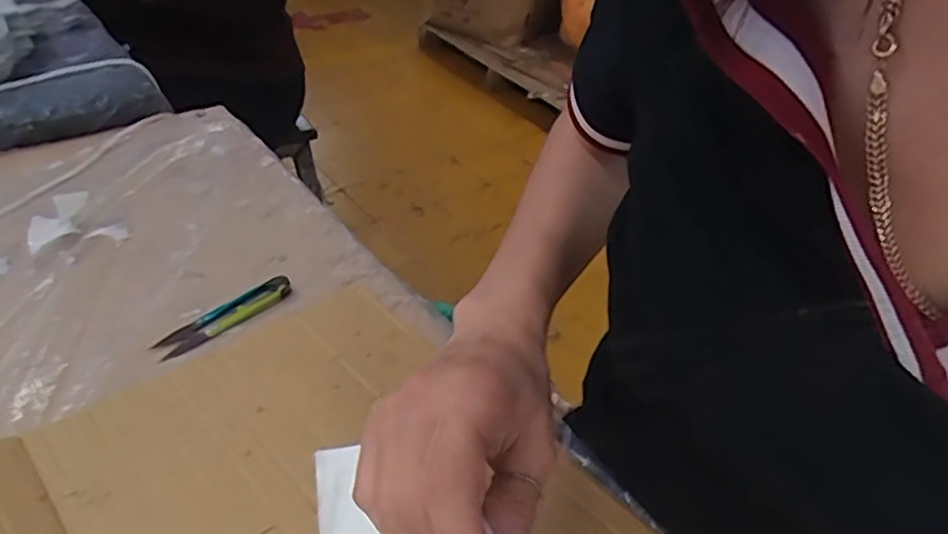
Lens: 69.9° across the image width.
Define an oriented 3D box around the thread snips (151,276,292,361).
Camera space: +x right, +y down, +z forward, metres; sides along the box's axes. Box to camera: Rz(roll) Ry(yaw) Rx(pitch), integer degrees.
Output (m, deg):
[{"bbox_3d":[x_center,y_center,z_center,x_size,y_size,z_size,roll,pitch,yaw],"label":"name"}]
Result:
[{"bbox_3d":[-0.170,0.031,0.466,0.021,0.008,0.096,32,46,31],"label":"thread snips"}]

